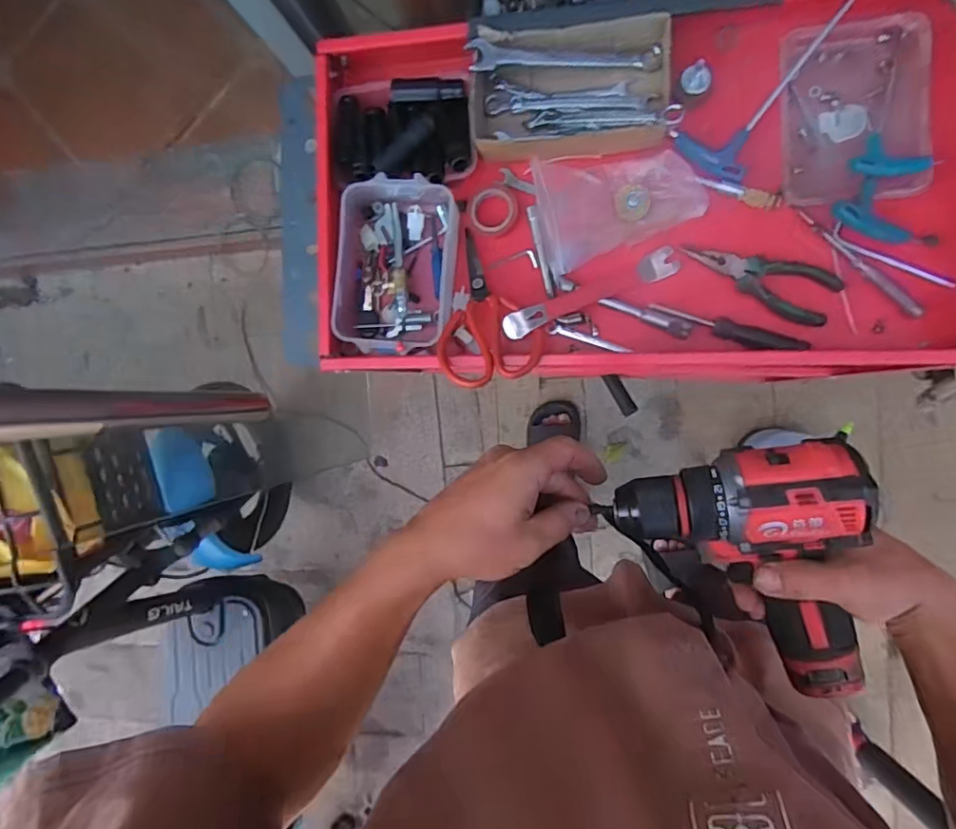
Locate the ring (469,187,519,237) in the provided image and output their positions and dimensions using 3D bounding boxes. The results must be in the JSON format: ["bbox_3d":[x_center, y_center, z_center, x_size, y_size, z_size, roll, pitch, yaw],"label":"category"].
[{"bbox_3d":[0.018,-0.227,0.631,0.055,0.008,0.053,0,90,10],"label":"ring"}]

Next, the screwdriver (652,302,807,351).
[{"bbox_3d":[0.260,-0.091,0.589,0.156,0.019,0.021,20,93,9],"label":"screwdriver"}]

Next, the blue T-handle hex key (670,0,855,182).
[{"bbox_3d":[0.275,-0.332,0.563,0.087,0.036,0.183,34,95,8],"label":"blue T-handle hex key"}]

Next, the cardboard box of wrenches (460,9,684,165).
[{"bbox_3d":[0.098,-0.335,0.586,0.214,0.052,0.125,-4,89,10],"label":"cardboard box of wrenches"}]

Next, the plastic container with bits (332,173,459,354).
[{"bbox_3d":[-0.093,-0.165,0.639,0.134,0.054,0.190,5,91,10],"label":"plastic container with bits"}]

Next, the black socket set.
[{"bbox_3d":[-0.082,-0.306,0.627,0.144,0.039,0.110,-3,89,10],"label":"black socket set"}]

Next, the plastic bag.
[{"bbox_3d":[0.148,-0.223,0.588,0.165,0.034,0.113,-11,88,10],"label":"plastic bag"}]

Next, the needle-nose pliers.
[{"bbox_3d":[0.290,-0.145,0.578,0.149,0.011,0.055,32,95,8],"label":"needle-nose pliers"}]

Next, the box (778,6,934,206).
[{"bbox_3d":[0.370,-0.309,0.557,0.130,0.027,0.183,-5,89,10],"label":"box"}]

